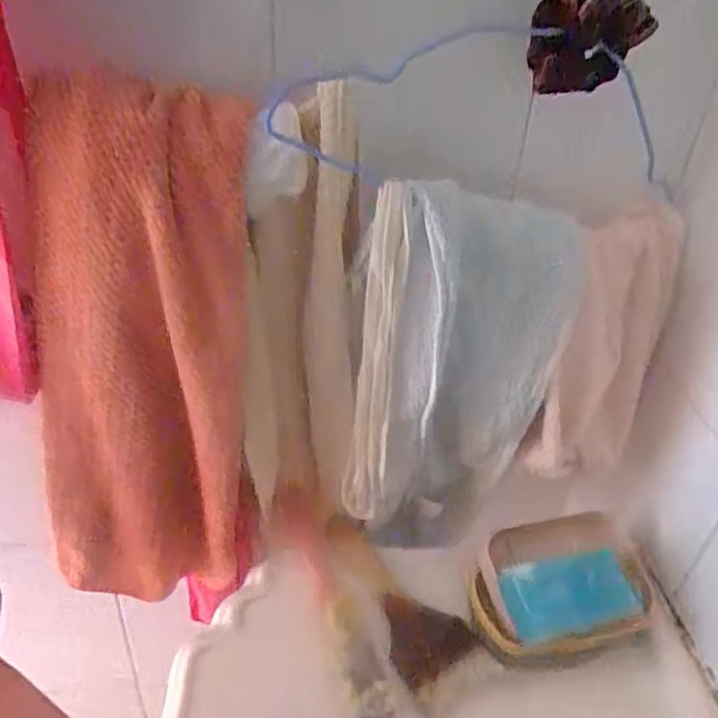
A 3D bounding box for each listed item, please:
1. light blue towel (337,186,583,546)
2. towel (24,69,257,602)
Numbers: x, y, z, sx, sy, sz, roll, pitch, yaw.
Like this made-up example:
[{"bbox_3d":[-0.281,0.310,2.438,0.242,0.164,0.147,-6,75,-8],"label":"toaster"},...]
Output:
[{"bbox_3d":[0.074,0.034,0.514,0.147,0.363,0.060,-9,37,-19],"label":"light blue towel"},{"bbox_3d":[-0.160,0.018,0.475,0.142,0.412,0.045,5,30,-6],"label":"towel"}]

